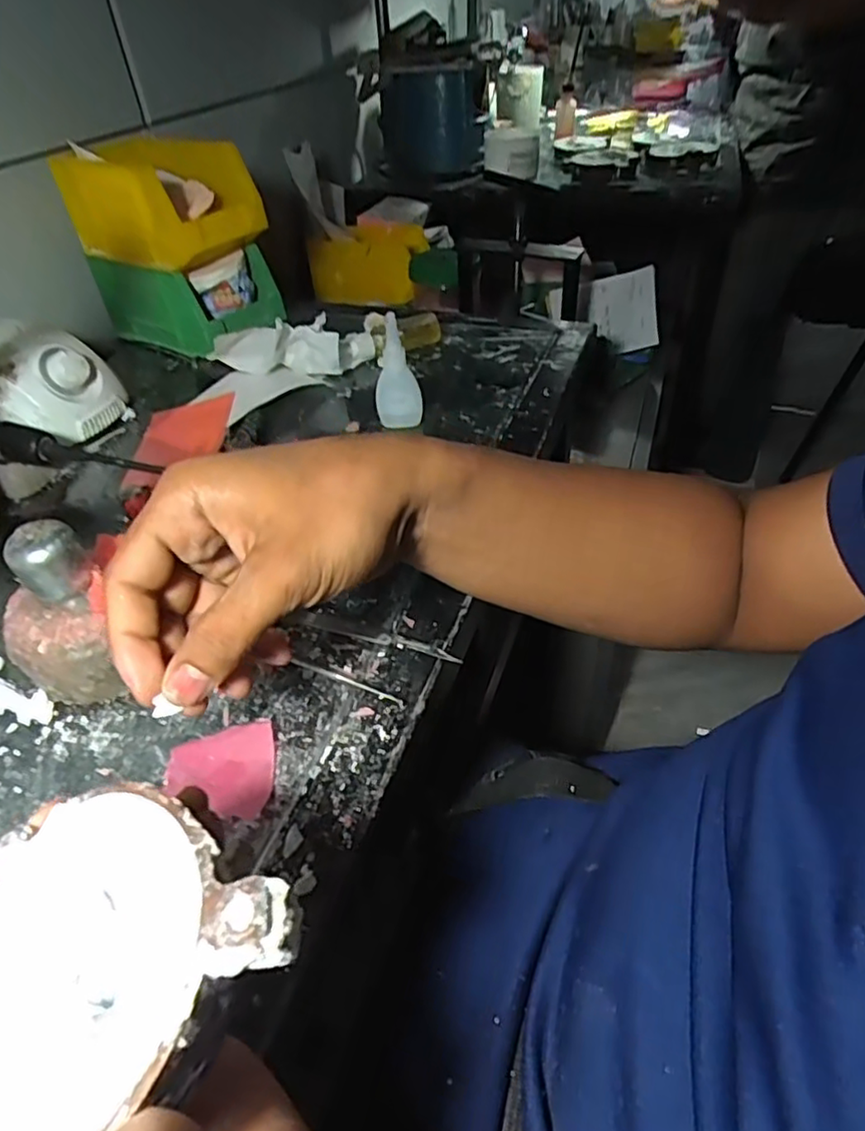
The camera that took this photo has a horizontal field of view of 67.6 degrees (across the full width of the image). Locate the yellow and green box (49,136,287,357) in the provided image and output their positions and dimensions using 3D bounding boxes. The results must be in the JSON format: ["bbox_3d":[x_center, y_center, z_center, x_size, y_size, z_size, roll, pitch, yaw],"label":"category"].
[{"bbox_3d":[-0.249,-0.310,0.626,0.170,0.156,0.098,23,49,28],"label":"yellow and green box"}]

